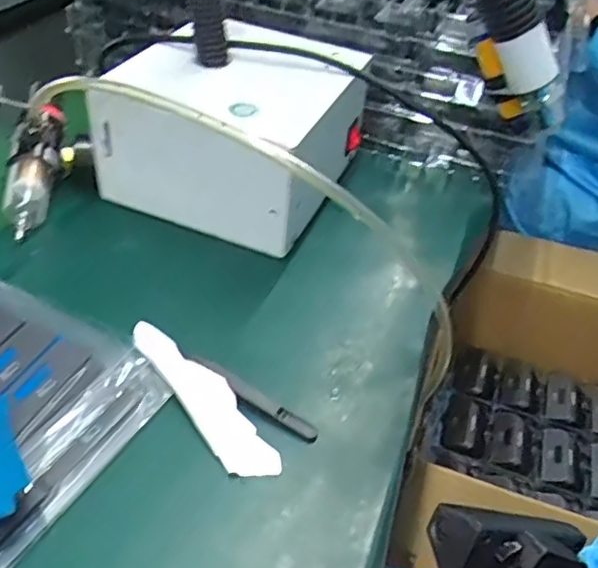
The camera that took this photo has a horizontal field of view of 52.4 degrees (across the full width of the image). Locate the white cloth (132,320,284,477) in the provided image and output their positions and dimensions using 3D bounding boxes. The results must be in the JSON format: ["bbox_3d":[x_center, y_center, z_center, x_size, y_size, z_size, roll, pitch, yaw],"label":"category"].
[{"bbox_3d":[-0.059,0.066,0.371,0.028,0.016,0.129,-27,51,-30],"label":"white cloth"}]

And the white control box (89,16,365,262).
[{"bbox_3d":[-0.046,-0.138,0.525,0.176,0.098,0.194,20,45,17],"label":"white control box"}]

